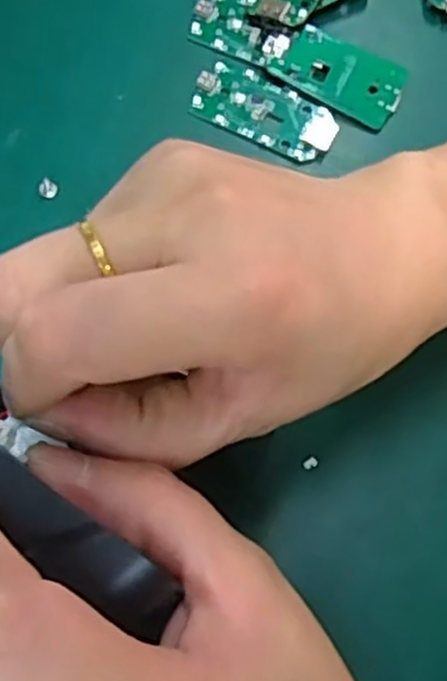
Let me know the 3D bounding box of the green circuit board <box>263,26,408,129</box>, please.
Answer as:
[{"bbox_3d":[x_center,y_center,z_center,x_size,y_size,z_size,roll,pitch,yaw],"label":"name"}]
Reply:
[{"bbox_3d":[0.051,-0.120,0.336,0.058,0.007,0.029,28,72,8],"label":"green circuit board"}]

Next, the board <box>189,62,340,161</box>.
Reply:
[{"bbox_3d":[0.018,-0.101,0.331,0.063,0.004,0.031,23,71,6],"label":"board"}]

